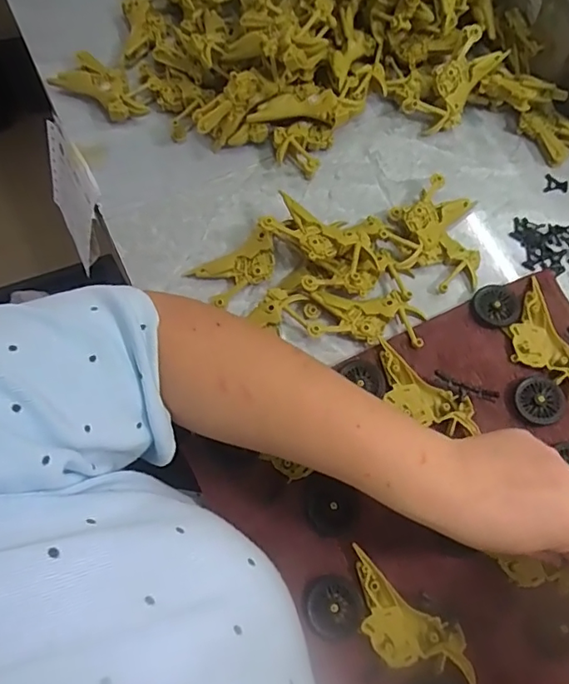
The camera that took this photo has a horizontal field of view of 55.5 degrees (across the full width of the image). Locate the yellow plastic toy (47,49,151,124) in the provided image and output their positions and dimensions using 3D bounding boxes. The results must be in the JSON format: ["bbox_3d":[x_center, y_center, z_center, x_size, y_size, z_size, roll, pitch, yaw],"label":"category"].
[{"bbox_3d":[-0.182,-0.252,0.534,0.100,0.022,0.041,34,71,13],"label":"yellow plastic toy"}]

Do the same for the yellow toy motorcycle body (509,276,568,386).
[{"bbox_3d":[0.206,0.002,0.438,0.046,0.012,0.101,-17,68,-8],"label":"yellow toy motorcycle body"}]

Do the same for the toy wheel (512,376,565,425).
[{"bbox_3d":[0.198,0.044,0.417,0.039,0.006,0.036,0,67,-1],"label":"toy wheel"}]

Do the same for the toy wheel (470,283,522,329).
[{"bbox_3d":[0.178,-0.030,0.452,0.041,0.010,0.037,-29,70,-12],"label":"toy wheel"}]

